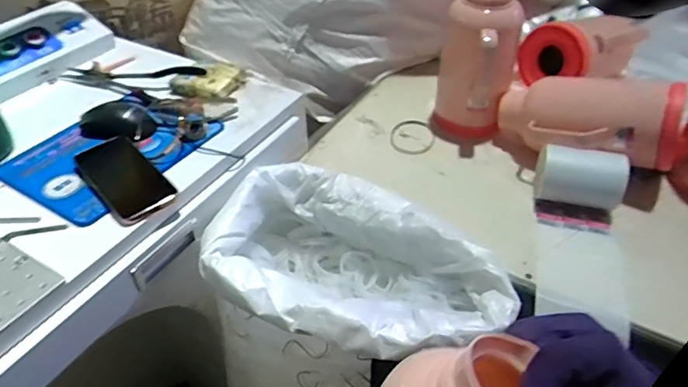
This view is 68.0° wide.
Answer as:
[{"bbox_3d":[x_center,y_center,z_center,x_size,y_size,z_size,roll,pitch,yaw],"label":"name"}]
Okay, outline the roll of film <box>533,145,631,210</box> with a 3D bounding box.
[{"bbox_3d":[0.372,-0.025,0.805,0.127,0.085,0.068,10,43,13],"label":"roll of film"}]

